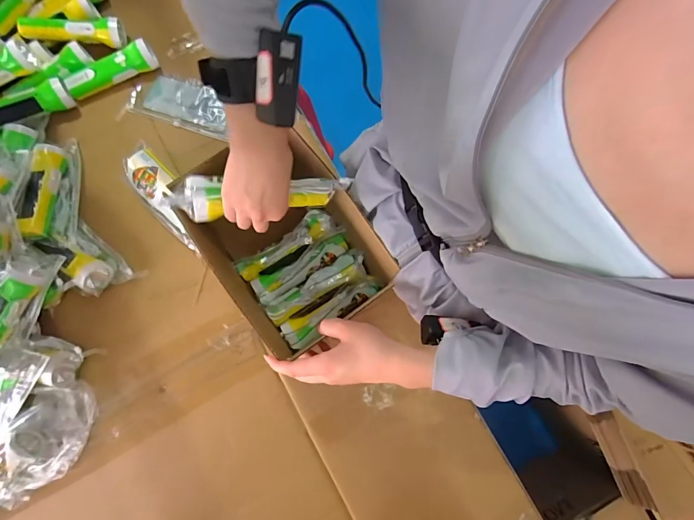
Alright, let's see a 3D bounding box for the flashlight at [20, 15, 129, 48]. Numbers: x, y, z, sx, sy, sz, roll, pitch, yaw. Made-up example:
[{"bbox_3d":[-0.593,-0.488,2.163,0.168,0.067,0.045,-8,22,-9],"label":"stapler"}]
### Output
[{"bbox_3d":[-0.510,-0.427,0.713,0.169,0.045,0.041,-5,79,-15],"label":"flashlight"}]

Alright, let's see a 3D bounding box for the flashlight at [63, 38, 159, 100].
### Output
[{"bbox_3d":[-0.442,-0.356,0.721,0.164,0.047,0.044,-25,80,-5],"label":"flashlight"}]

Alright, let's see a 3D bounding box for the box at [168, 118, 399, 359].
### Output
[{"bbox_3d":[-0.081,-0.021,0.560,0.188,0.177,0.251,-33,81,-6],"label":"box"}]

